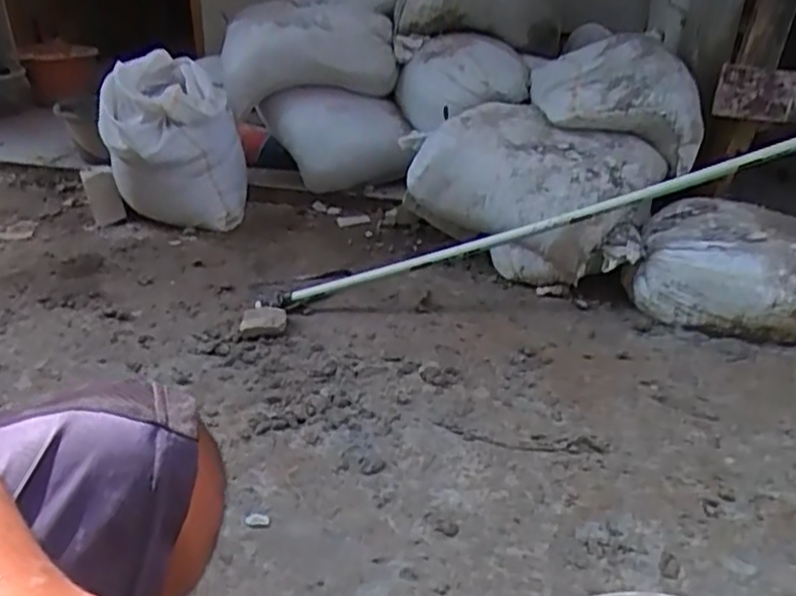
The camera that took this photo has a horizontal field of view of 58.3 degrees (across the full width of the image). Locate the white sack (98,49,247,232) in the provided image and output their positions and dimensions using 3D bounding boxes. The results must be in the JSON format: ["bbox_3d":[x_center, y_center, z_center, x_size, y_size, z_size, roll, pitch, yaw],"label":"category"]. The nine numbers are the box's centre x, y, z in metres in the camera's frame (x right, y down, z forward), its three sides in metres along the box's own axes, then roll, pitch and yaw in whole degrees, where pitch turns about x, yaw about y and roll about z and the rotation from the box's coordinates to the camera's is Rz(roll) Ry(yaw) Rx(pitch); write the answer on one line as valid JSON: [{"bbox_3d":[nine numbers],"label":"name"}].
[{"bbox_3d":[-0.561,-0.384,1.823,0.315,0.381,0.298,-3,27,-9],"label":"white sack"}]

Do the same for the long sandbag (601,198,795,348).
[{"bbox_3d":[0.649,-0.042,1.292,0.528,0.191,0.259,8,28,13],"label":"long sandbag"}]

